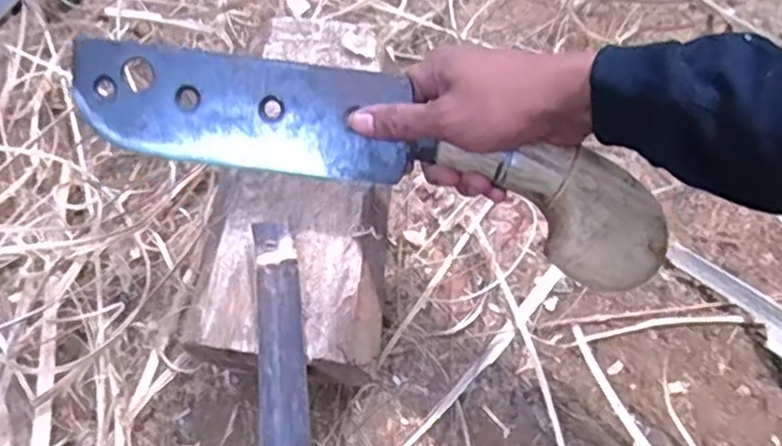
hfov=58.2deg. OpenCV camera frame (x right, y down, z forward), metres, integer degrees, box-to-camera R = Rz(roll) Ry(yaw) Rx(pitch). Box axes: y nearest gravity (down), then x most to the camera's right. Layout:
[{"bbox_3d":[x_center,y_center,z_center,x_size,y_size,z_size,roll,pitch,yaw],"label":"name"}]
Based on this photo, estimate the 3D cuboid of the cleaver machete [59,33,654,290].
[{"bbox_3d":[-0.013,-0.047,0.452,0.374,0.045,0.085,17,95,3],"label":"cleaver machete"}]

